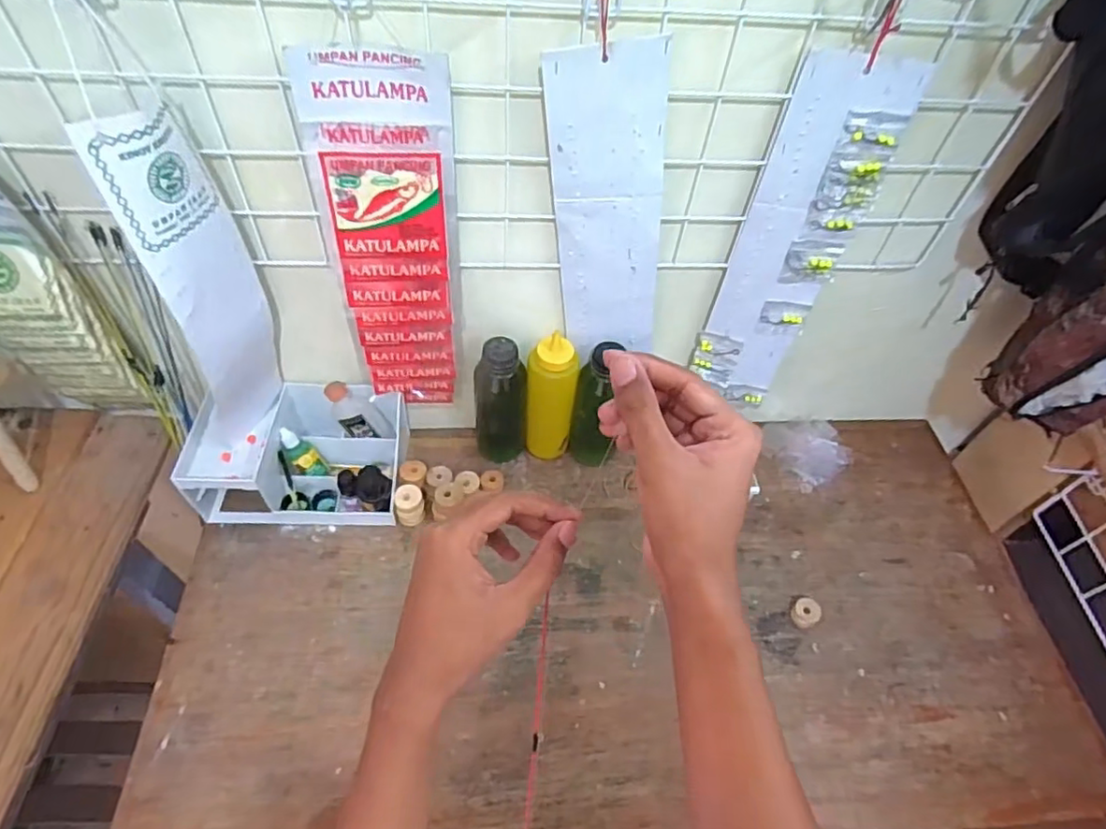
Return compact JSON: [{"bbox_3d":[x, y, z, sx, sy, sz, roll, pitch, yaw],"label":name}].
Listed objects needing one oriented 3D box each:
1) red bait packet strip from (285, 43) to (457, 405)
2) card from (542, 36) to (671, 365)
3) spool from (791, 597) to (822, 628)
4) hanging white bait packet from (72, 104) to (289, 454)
[{"bbox_3d":[-0.150,-0.144,0.606,0.112,0.397,0.028,-3,53,-8],"label":"red bait packet strip"},{"bbox_3d":[0.054,-0.178,0.589,0.097,0.330,0.012,-2,53,4],"label":"card"},{"bbox_3d":[0.292,0.229,0.709,0.030,0.022,0.030,2,52,-3],"label":"spool"},{"bbox_3d":[-0.326,-0.104,0.580,0.055,0.383,0.097,23,53,8],"label":"hanging white bait packet"}]

